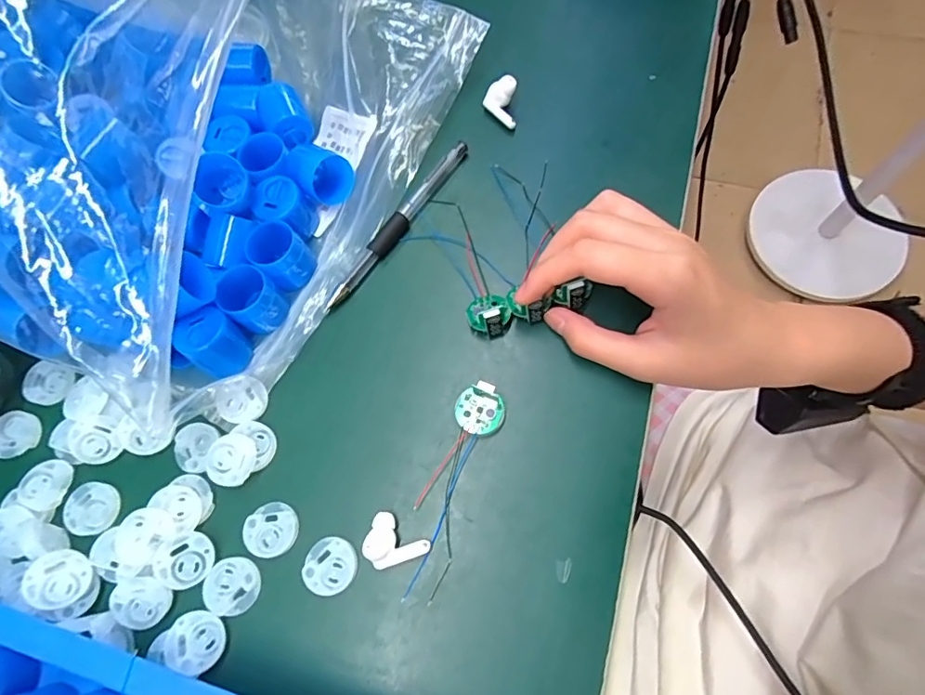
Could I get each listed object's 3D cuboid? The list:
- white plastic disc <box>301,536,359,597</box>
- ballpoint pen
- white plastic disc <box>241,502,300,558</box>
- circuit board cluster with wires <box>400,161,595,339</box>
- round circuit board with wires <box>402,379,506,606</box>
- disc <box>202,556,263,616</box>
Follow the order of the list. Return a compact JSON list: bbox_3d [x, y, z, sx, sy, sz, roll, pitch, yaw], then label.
[{"bbox_3d":[-0.064,0.107,0.253,0.025,0.005,0.026,-1,71,4],"label":"white plastic disc"},{"bbox_3d":[-0.037,-0.076,0.310,0.011,0.010,0.128,36,77,15],"label":"ballpoint pen"},{"bbox_3d":[-0.097,0.092,0.260,0.027,0.004,0.025,-1,71,4],"label":"white plastic disc"},{"bbox_3d":[0.021,-0.061,0.297,0.080,0.022,0.103,-16,71,-3],"label":"circuit board cluster with wires"},{"bbox_3d":[-0.006,0.068,0.258,0.025,0.010,0.108,20,73,11],"label":"round circuit board with wires"},{"bbox_3d":[-0.113,0.116,0.251,0.026,0.004,0.026,-1,71,4],"label":"disc"}]

